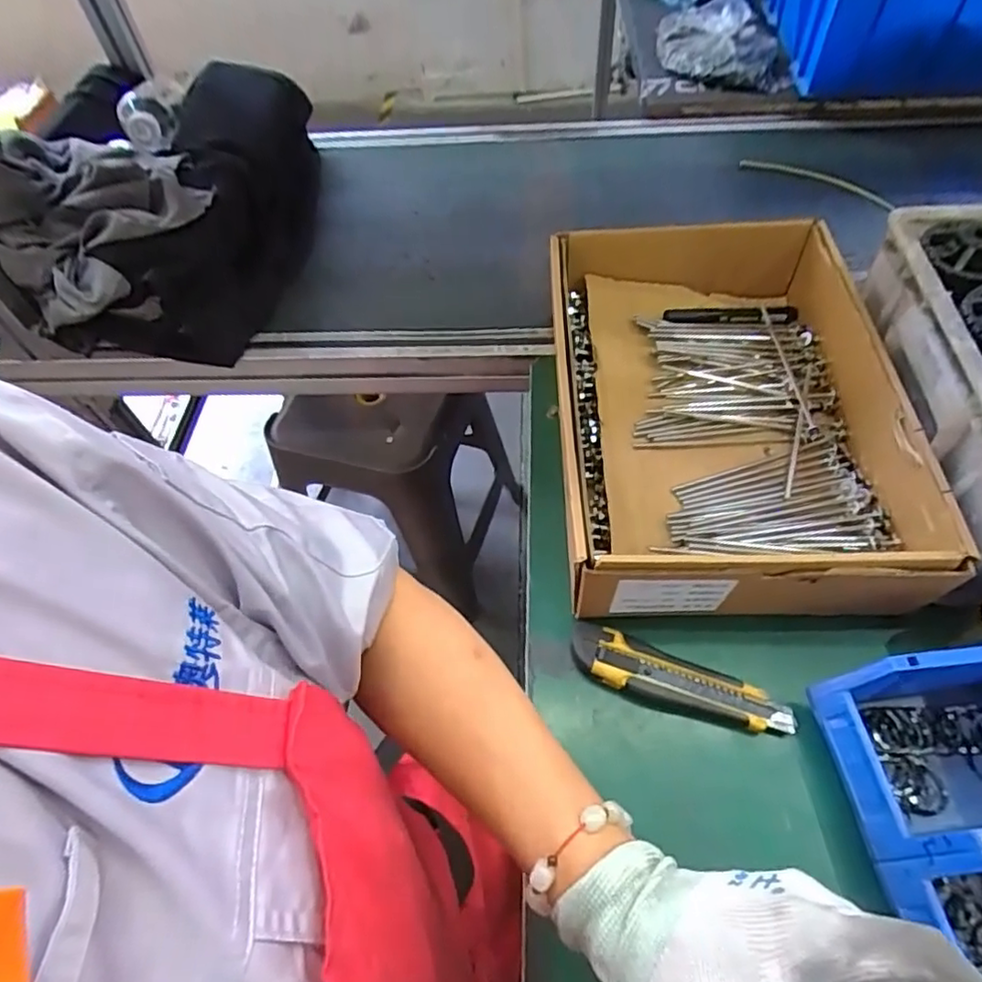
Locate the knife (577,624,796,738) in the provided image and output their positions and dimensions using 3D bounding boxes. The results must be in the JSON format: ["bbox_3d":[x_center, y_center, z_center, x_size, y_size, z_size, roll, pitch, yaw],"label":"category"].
[{"bbox_3d":[0.137,0.139,0.455,0.160,0.014,0.039,17,59,15],"label":"knife"}]

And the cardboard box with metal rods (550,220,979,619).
[{"bbox_3d":[0.198,-0.081,0.550,0.256,0.090,0.373,-1,56,4],"label":"cardboard box with metal rods"}]

